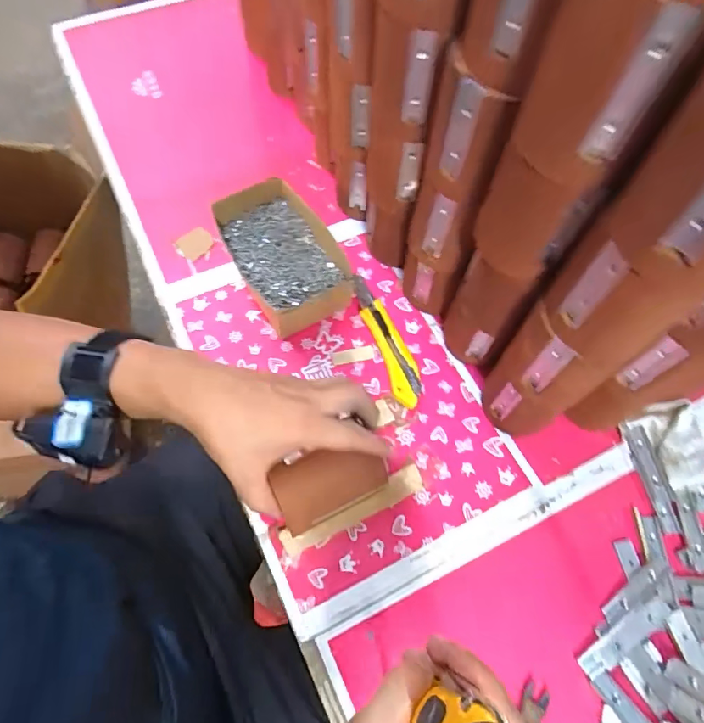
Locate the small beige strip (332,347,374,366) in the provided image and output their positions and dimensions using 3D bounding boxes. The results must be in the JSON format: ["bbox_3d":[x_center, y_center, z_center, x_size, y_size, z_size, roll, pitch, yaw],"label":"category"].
[{"bbox_3d":[0.001,-0.006,0.562,0.048,0.004,0.017,-10,66,-5],"label":"small beige strip"}]

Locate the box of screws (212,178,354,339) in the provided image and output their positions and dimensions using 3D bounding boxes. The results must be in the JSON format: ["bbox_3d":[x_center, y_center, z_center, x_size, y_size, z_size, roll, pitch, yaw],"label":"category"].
[{"bbox_3d":[-0.076,-0.126,0.579,0.119,0.061,0.174,-27,69,-12],"label":"box of screws"}]

